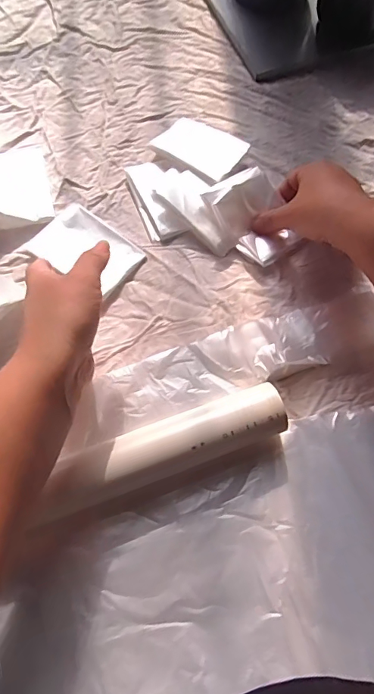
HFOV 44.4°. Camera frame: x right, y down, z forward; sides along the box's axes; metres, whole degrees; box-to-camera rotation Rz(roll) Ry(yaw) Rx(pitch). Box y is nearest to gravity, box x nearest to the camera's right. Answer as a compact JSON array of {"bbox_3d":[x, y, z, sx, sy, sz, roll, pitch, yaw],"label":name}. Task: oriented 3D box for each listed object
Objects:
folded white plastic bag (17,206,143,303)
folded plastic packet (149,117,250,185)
[{"bbox_3d":[-0.093,-0.089,0.419,0.093,0.012,0.064,36,71,11],"label":"folded white plastic bag"},{"bbox_3d":[0.014,-0.203,0.467,0.084,0.017,0.070,36,71,11],"label":"folded plastic packet"}]

